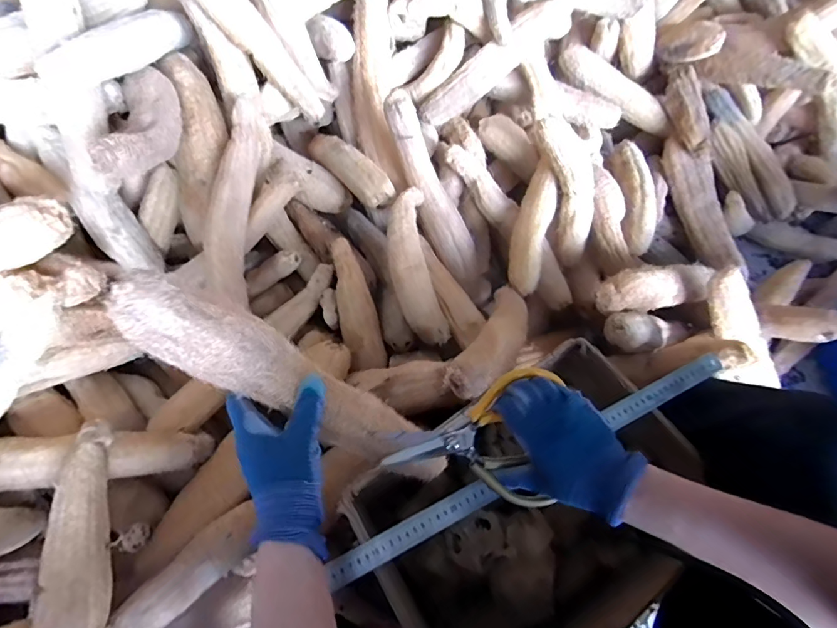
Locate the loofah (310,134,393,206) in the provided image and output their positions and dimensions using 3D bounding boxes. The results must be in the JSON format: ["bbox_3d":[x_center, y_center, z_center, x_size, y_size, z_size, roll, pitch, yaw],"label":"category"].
[{"bbox_3d":[-0.140,-0.293,0.873,0.067,0.047,0.290,-31,53,-18],"label":"loofah"}]

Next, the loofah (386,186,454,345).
[{"bbox_3d":[-0.007,-0.085,0.791,0.088,0.054,0.283,-12,86,-8],"label":"loofah"}]

